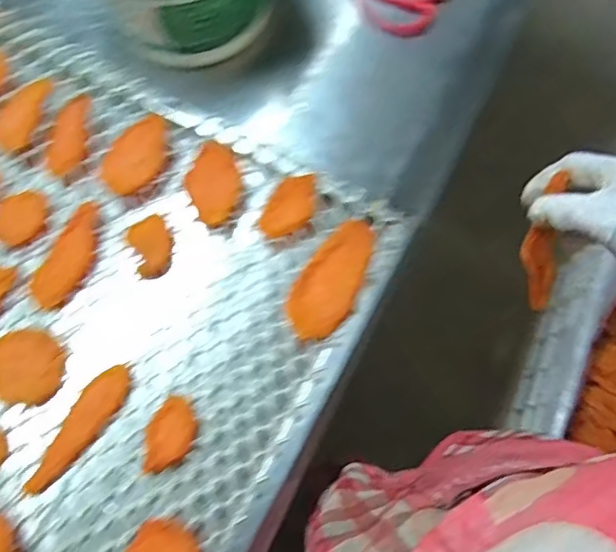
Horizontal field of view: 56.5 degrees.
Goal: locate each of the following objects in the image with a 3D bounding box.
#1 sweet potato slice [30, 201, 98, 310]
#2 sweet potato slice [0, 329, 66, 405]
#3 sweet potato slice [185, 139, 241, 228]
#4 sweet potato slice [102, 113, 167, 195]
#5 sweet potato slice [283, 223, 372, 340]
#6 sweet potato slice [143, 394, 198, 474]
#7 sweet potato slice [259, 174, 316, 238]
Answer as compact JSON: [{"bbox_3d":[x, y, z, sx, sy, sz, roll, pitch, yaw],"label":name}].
[{"bbox_3d":[-0.220,-0.019,0.532,0.041,0.005,0.102,24,75,5],"label":"sweet potato slice"},{"bbox_3d":[-0.247,0.077,0.496,0.067,0.018,0.061,0,74,-2],"label":"sweet potato slice"},{"bbox_3d":[-0.087,-0.087,0.533,0.050,0.012,0.071,-26,77,-8],"label":"sweet potato slice"},{"bbox_3d":[-0.159,-0.117,0.542,0.044,0.017,0.082,35,76,8],"label":"sweet potato slice"},{"bbox_3d":[0.024,0.003,0.513,0.055,0.018,0.111,36,76,8],"label":"sweet potato slice"},{"bbox_3d":[-0.117,0.135,0.483,0.039,0.010,0.061,30,76,7],"label":"sweet potato slice"},{"bbox_3d":[-0.016,-0.066,0.537,0.041,0.011,0.066,28,75,6],"label":"sweet potato slice"}]

